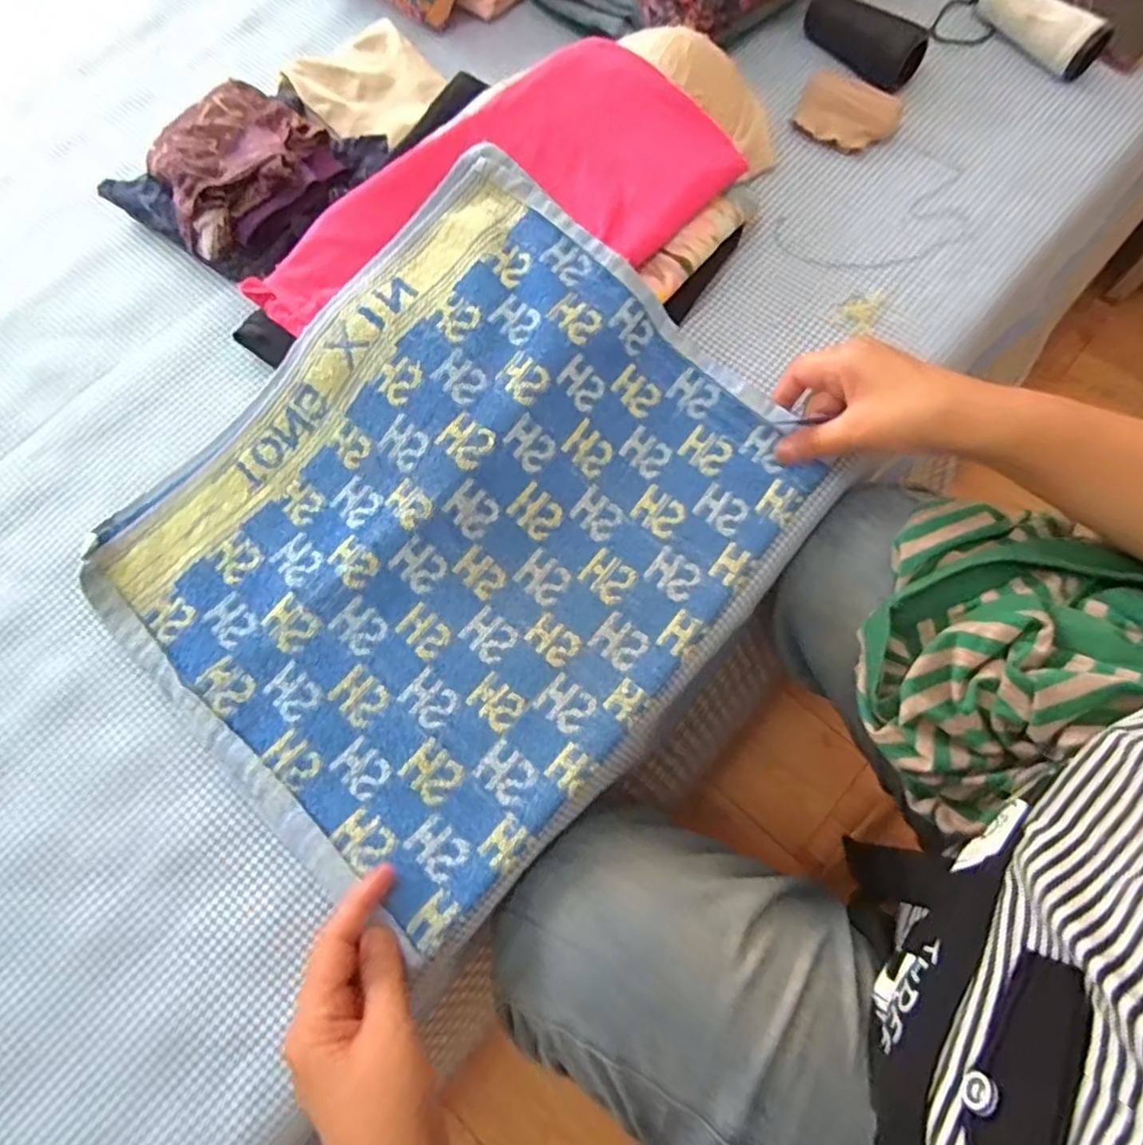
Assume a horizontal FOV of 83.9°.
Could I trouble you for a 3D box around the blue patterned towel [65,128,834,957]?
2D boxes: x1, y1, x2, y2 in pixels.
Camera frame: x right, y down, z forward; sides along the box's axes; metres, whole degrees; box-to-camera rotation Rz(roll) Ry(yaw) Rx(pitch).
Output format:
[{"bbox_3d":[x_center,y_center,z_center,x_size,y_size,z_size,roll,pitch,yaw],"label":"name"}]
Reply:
[{"bbox_3d":[-0.070,-0.043,0.412,0.344,0.062,0.399,39,77,14],"label":"blue patterned towel"}]

